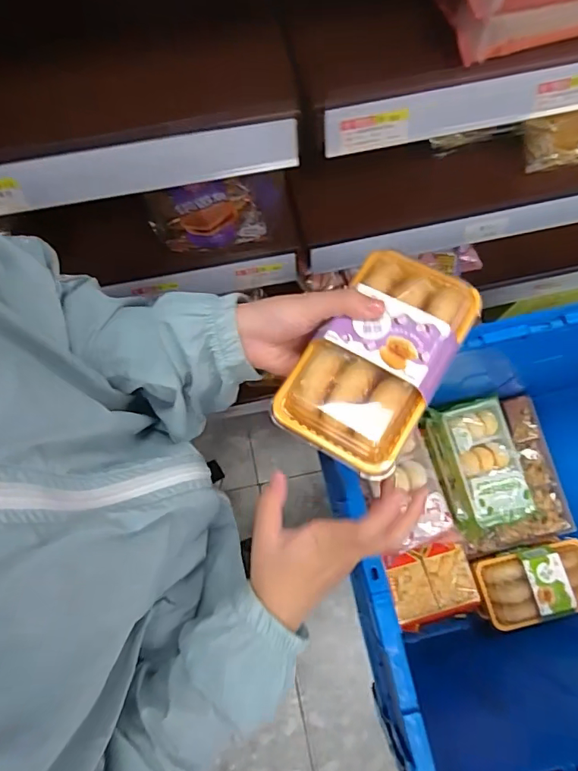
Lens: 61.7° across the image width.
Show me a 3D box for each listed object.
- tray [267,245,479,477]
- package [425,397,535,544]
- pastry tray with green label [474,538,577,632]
[{"bbox_3d":[0.063,-0.023,0.332,0.088,0.030,0.156,30,77,8],"label":"tray"},{"bbox_3d":[0.268,0.115,0.676,0.098,0.064,0.176,-15,75,-3],"label":"package"},{"bbox_3d":[0.347,0.273,0.669,0.158,0.041,0.089,-13,75,-3],"label":"pastry tray with green label"}]

